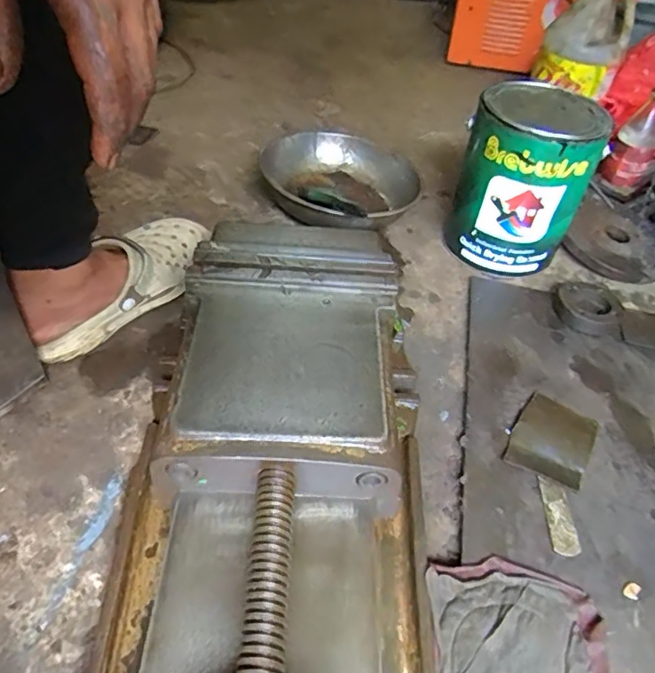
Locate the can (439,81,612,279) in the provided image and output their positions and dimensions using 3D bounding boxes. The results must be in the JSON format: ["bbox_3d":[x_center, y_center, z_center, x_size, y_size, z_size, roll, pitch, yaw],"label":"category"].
[{"bbox_3d":[0.254,-0.202,0.739,0.160,0.206,0.150,26,46,19],"label":"can"}]

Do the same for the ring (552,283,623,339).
[{"bbox_3d":[0.329,-0.035,0.704,0.082,0.021,0.088,4,43,-4],"label":"ring"}]

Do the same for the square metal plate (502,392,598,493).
[{"bbox_3d":[0.226,0.104,0.557,0.071,0.010,0.104,27,47,20],"label":"square metal plate"}]

